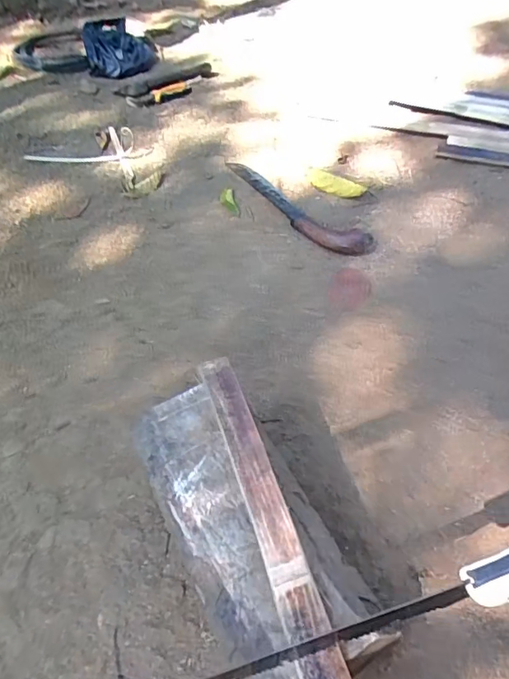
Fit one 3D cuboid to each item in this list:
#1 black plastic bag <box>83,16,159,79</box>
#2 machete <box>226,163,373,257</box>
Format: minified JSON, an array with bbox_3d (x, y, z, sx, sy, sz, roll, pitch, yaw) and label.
[{"bbox_3d":[-0.427,-0.935,1.567,0.217,0.087,0.265,-15,49,-8],"label":"black plastic bag"},{"bbox_3d":[0.067,-0.264,0.942,0.092,0.024,0.393,-28,52,-19],"label":"machete"}]

